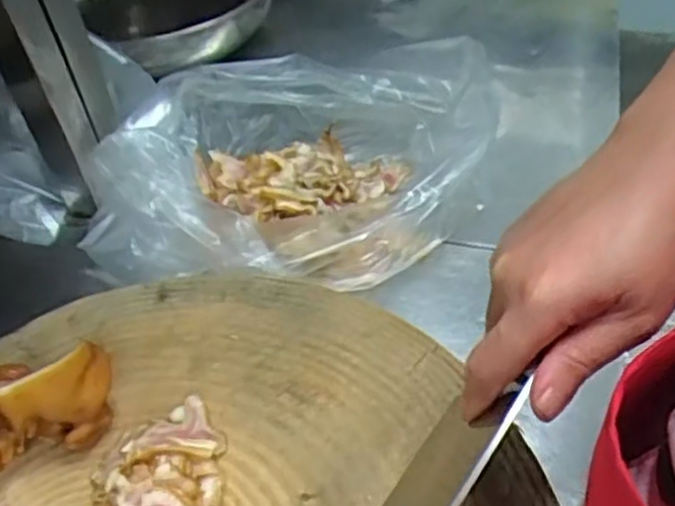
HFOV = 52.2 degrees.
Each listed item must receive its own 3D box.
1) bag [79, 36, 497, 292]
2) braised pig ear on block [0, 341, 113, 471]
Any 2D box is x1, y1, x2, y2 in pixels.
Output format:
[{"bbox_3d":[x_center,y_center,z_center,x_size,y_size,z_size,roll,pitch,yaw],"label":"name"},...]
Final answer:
[{"bbox_3d":[-0.047,-0.081,0.643,0.351,0.118,0.279,6,50,10],"label":"bag"},{"bbox_3d":[-0.197,0.096,0.434,0.109,0.069,0.056,-19,50,-12],"label":"braised pig ear on block"}]

